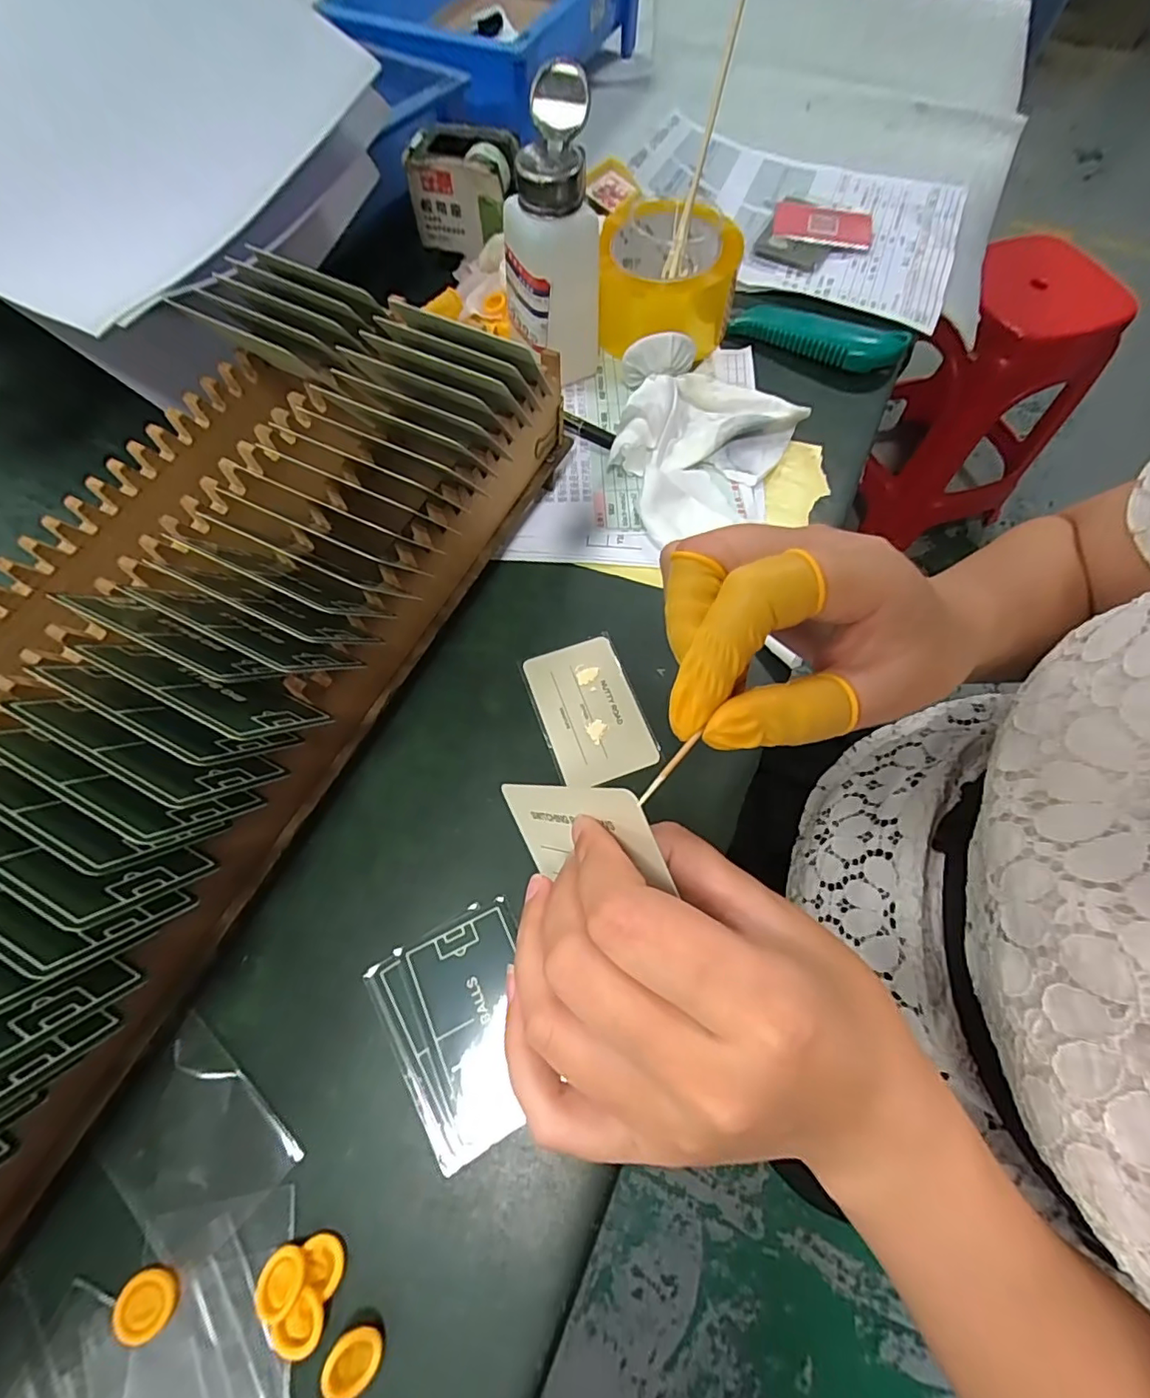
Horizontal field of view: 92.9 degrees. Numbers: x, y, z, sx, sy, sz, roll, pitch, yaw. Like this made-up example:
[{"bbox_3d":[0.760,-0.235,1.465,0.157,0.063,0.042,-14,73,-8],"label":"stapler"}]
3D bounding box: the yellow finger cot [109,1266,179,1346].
[{"bbox_3d":[-0.165,0.232,0.209,0.020,0.006,0.019,0,66,-1],"label":"yellow finger cot"}]

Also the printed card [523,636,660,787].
[{"bbox_3d":[0.008,0.006,0.314,0.053,0.004,0.084,-18,68,-8],"label":"printed card"}]

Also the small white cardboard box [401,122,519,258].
[{"bbox_3d":[-0.082,-0.395,0.426,0.082,0.060,0.052,15,67,6],"label":"small white cardboard box"}]

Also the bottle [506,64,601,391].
[{"bbox_3d":[-0.015,-0.285,0.354,0.063,0.148,0.049,-40,73,-16],"label":"bottle"}]

